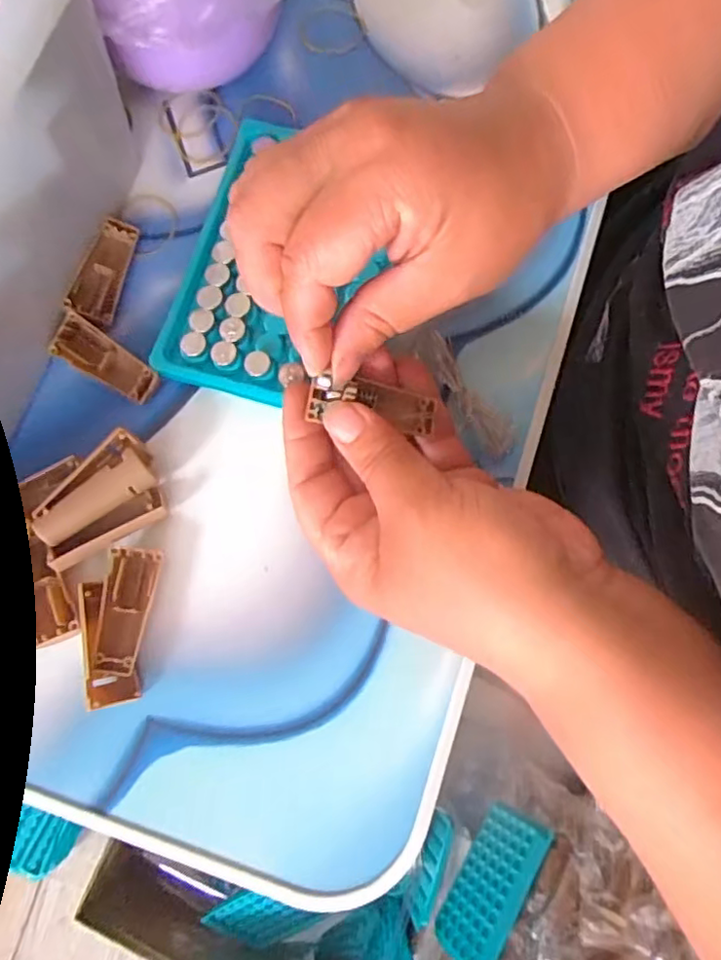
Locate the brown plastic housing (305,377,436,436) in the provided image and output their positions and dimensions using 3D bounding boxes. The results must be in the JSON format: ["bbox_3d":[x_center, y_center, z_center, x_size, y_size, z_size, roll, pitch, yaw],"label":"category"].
[{"bbox_3d":[0.004,-0.030,0.233,0.047,0.009,0.015,7,78,-16],"label":"brown plastic housing"}]

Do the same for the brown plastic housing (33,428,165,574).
[{"bbox_3d":[-0.109,0.009,0.255,0.051,0.022,0.036,-28,80,-6],"label":"brown plastic housing"}]

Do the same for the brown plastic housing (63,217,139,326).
[{"bbox_3d":[-0.118,-0.097,0.282,0.017,0.011,0.050,13,79,2],"label":"brown plastic housing"}]

